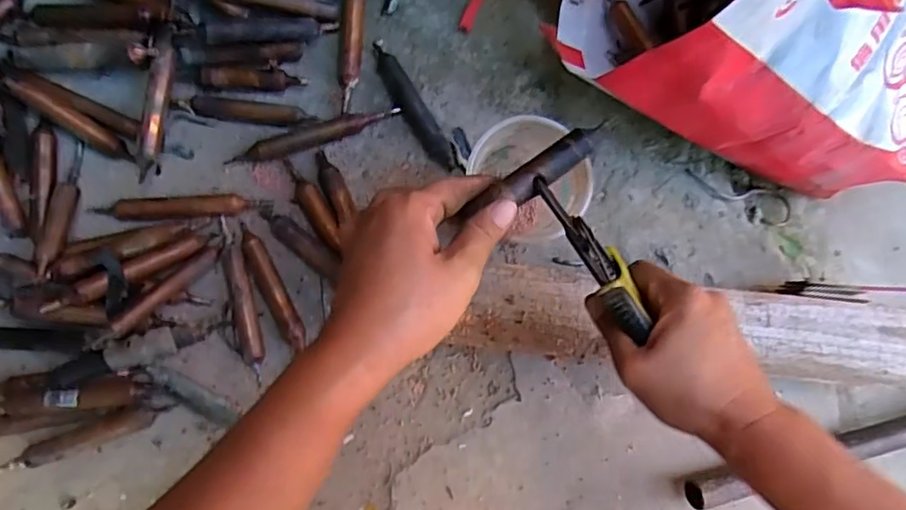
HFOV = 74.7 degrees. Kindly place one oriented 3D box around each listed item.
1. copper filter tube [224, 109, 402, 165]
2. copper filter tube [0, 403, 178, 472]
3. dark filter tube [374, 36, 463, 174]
[{"bbox_3d":[-0.126,-0.111,0.540,0.157,0.017,0.021,-20,88,-8],"label":"copper filter tube"},{"bbox_3d":[-0.300,0.149,0.483,0.139,0.015,0.021,-20,87,-7],"label":"copper filter tube"},{"bbox_3d":[-0.035,-0.134,0.542,0.021,0.015,0.139,-33,90,-8],"label":"dark filter tube"}]

